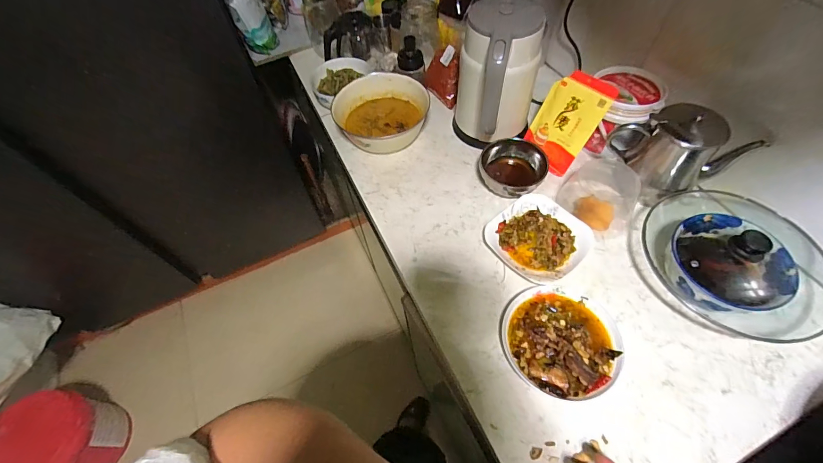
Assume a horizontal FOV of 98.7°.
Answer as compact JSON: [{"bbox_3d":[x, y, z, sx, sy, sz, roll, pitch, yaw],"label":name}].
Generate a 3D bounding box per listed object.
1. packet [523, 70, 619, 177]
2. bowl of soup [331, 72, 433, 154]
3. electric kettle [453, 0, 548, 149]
[{"bbox_3d":[0.296,-0.211,0.686,0.017,0.177,0.123,-7,41,-41],"label":"packet"},{"bbox_3d":[-0.060,-0.252,0.762,0.206,0.078,0.164,-15,58,-5],"label":"bowl of soup"},{"bbox_3d":[0.160,-0.275,0.670,0.142,0.235,0.167,6,59,8],"label":"electric kettle"}]

